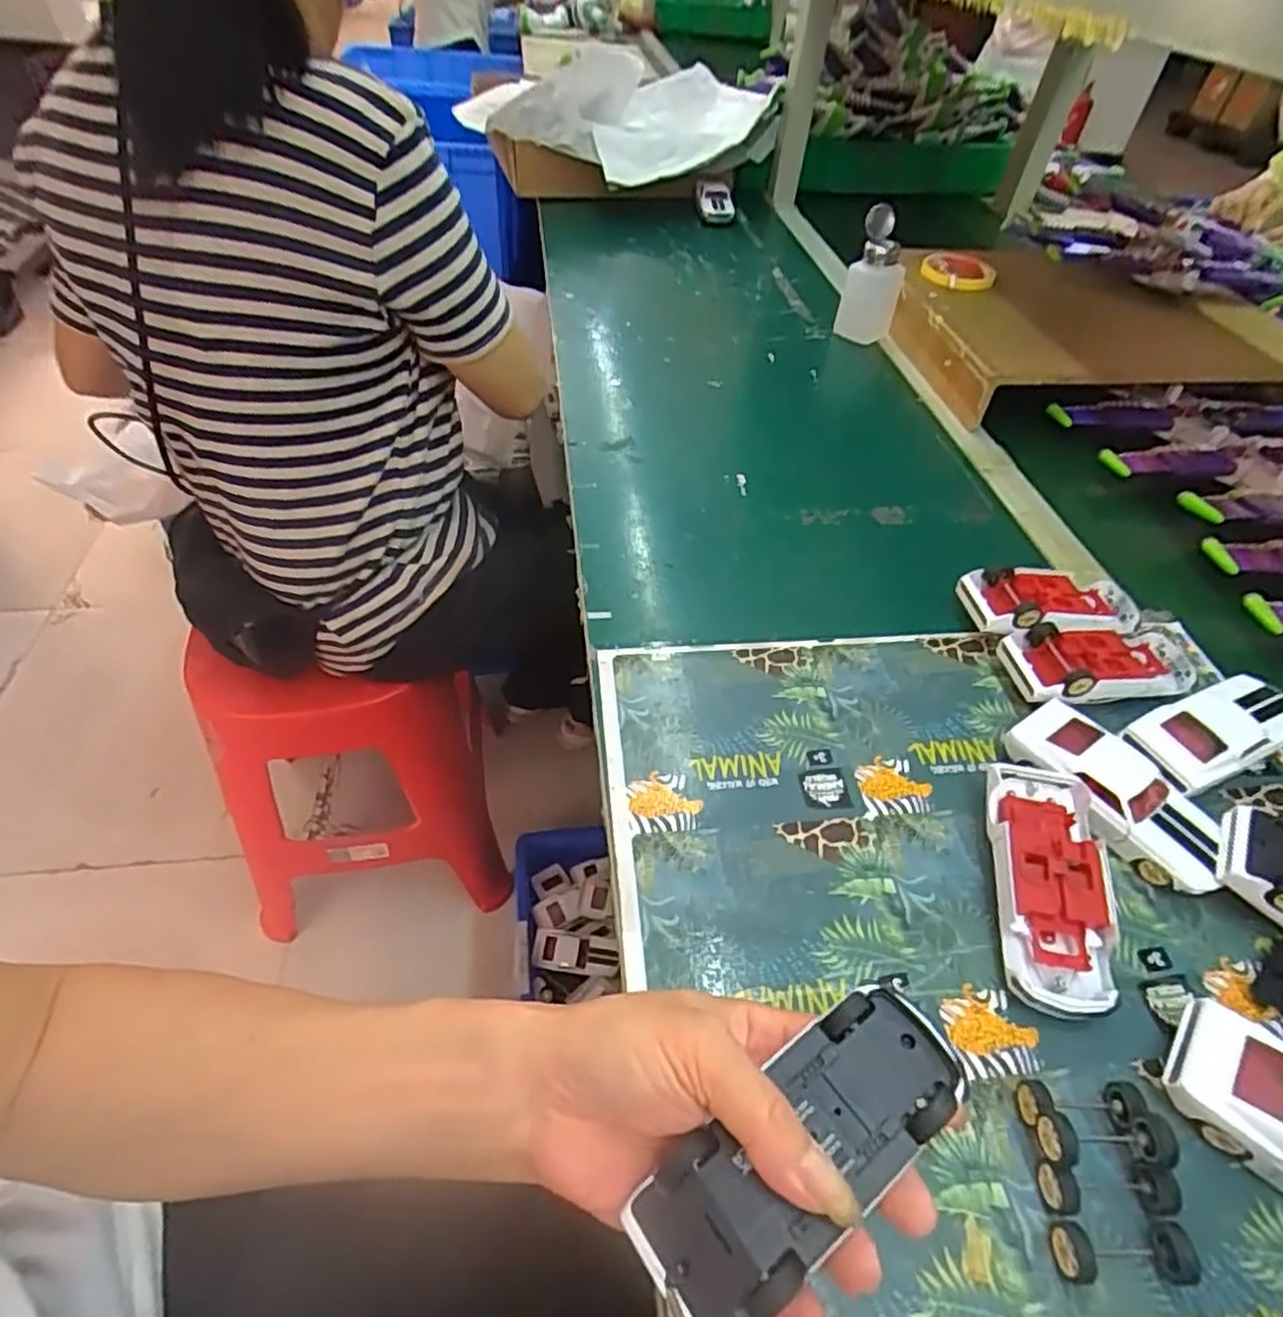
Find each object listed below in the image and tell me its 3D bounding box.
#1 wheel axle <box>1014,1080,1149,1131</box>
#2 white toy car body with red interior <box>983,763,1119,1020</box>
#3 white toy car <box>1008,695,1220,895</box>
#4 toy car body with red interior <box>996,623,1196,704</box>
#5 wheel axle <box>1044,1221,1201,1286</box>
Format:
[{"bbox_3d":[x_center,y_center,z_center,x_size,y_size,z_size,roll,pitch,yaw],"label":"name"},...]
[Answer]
[{"bbox_3d":[0.199,0.202,0.323,0.052,0.020,0.017,3,48,-2],"label":"wheel axle"},{"bbox_3d":[0.220,0.122,0.388,0.059,0.030,0.127,13,48,7],"label":"white toy car body with red interior"},{"bbox_3d":[0.283,0.079,0.427,0.052,0.030,0.123,-28,56,-27],"label":"white toy car"},{"bbox_3d":[0.321,0.003,0.496,0.131,0.033,0.059,-5,49,-9],"label":"toy car body with red interior"},{"bbox_3d":[0.196,0.242,0.290,0.054,0.018,0.019,3,48,-2],"label":"wheel axle"}]

